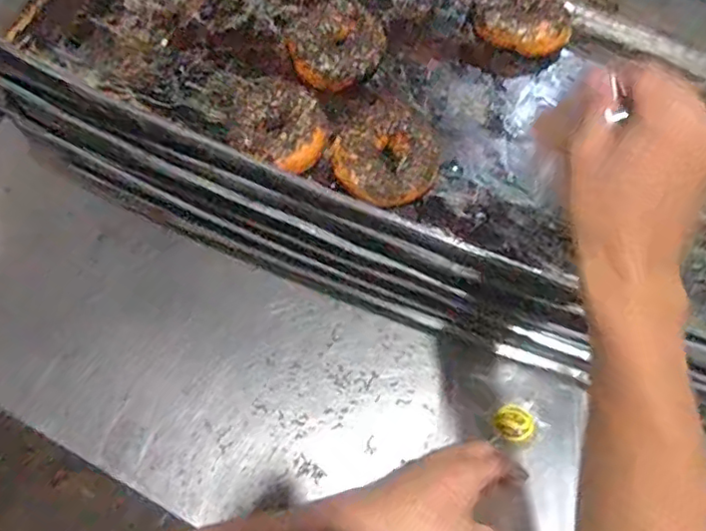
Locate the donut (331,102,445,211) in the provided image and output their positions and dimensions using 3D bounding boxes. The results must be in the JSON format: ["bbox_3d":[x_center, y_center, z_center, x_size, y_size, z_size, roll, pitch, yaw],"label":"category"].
[{"bbox_3d":[0.032,-0.096,0.553,0.088,0.037,0.104,29,68,14],"label":"donut"}]

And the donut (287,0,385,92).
[{"bbox_3d":[-0.018,-0.224,0.607,0.094,0.031,0.104,-18,66,-8],"label":"donut"}]

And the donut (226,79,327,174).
[{"bbox_3d":[-0.071,-0.130,0.556,0.091,0.033,0.084,13,65,7],"label":"donut"}]

